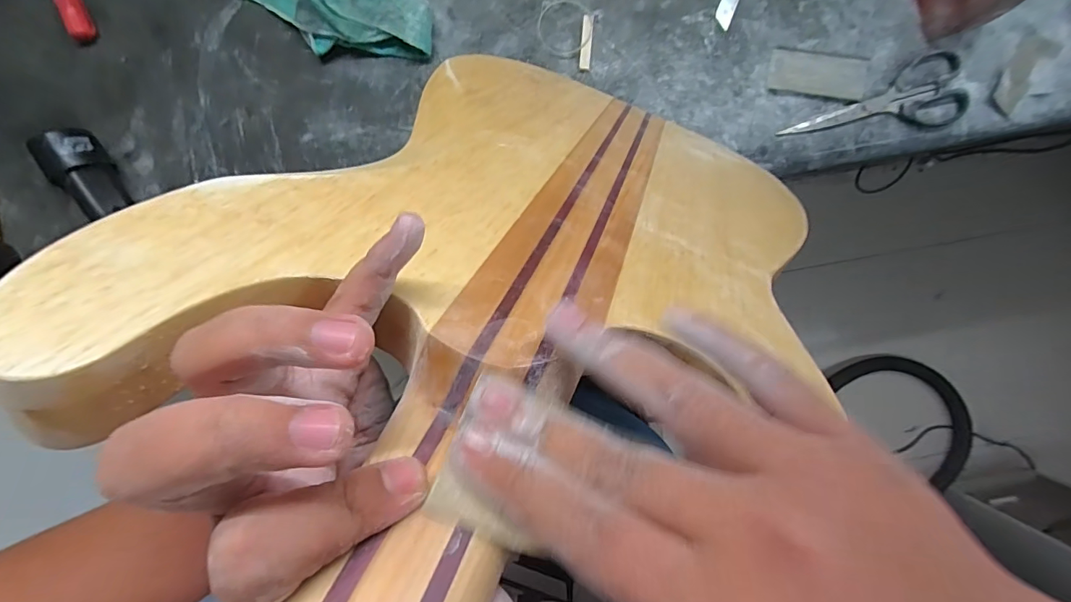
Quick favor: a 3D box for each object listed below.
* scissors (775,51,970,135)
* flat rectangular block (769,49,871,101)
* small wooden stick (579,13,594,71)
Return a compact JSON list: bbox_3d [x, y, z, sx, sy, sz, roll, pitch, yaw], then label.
[{"bbox_3d":[0.354,-0.209,0.477,0.191,0.015,0.072,-11,94,-2],"label":"scissors"},{"bbox_3d":[0.293,-0.234,0.472,0.103,0.005,0.040,5,94,-3],"label":"flat rectangular block"},{"bbox_3d":[0.052,-0.262,0.462,0.011,0.005,0.052,4,94,-3],"label":"small wooden stick"}]

